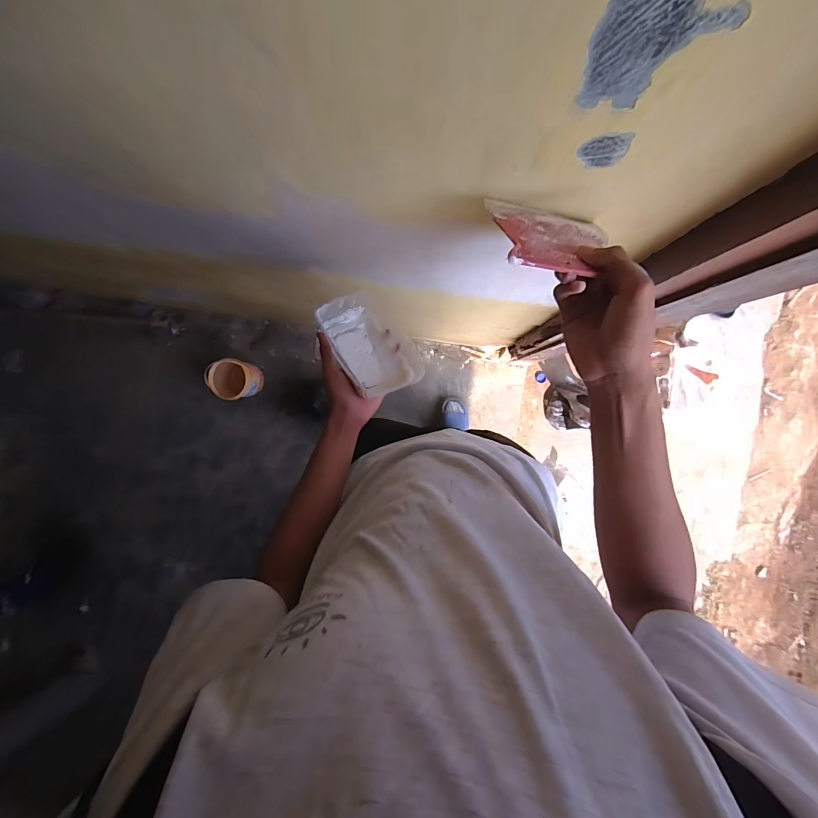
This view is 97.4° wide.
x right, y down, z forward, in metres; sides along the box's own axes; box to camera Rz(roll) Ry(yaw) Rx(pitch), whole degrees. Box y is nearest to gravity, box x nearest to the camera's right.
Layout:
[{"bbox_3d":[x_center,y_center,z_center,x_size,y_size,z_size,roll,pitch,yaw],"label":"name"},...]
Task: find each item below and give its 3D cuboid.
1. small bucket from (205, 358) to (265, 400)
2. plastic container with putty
[{"bbox_3d":[-0.696,-0.122,1.456,0.155,0.154,0.155,0,92,3],"label":"small bucket"},{"bbox_3d":[-0.059,-0.100,0.564,0.119,0.055,0.176,-36,82,-22],"label":"plastic container with putty"}]

